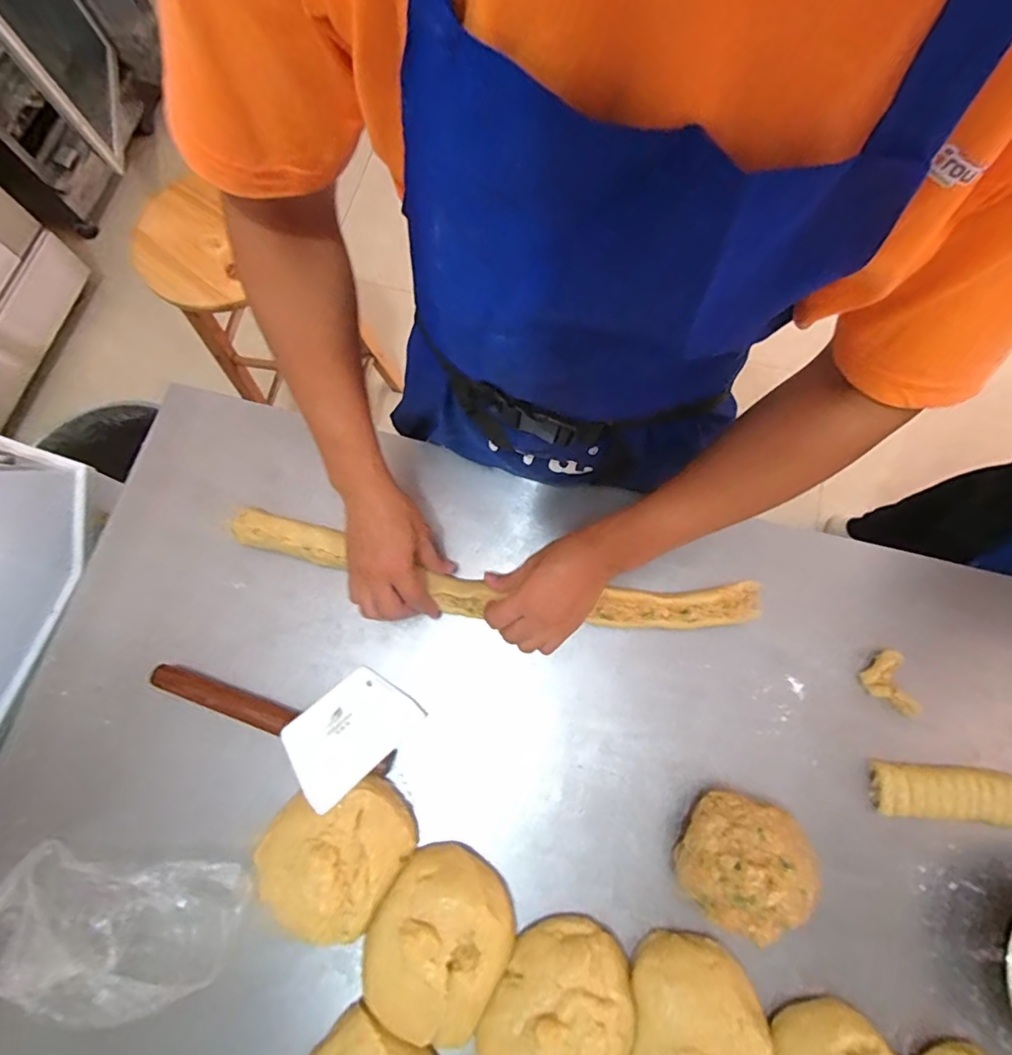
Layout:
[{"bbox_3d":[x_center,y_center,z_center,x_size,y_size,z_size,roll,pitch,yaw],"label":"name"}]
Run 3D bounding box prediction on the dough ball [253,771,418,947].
[{"bbox_3d":[-0.171,0.316,0.517,0.137,0.056,0.146,32,78,10],"label":"dough ball"}]

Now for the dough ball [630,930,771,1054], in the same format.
[{"bbox_3d":[0.170,0.457,0.472,0.122,0.054,0.146,7,75,4],"label":"dough ball"}]

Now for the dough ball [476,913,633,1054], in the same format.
[{"bbox_3d":[0.048,0.442,0.479,0.124,0.057,0.140,13,76,6],"label":"dough ball"}]

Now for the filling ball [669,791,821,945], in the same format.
[{"bbox_3d":[0.223,0.315,0.495,0.109,0.084,0.107,-1,75,2],"label":"filling ball"}]

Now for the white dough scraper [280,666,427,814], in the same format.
[{"bbox_3d":[-0.165,0.213,0.555,0.092,0.008,0.131,44,58,12],"label":"white dough scraper"}]

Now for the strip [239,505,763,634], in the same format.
[{"bbox_3d":[-0.028,0.051,0.586,0.591,0.039,0.093,12,74,4],"label":"strip"}]

